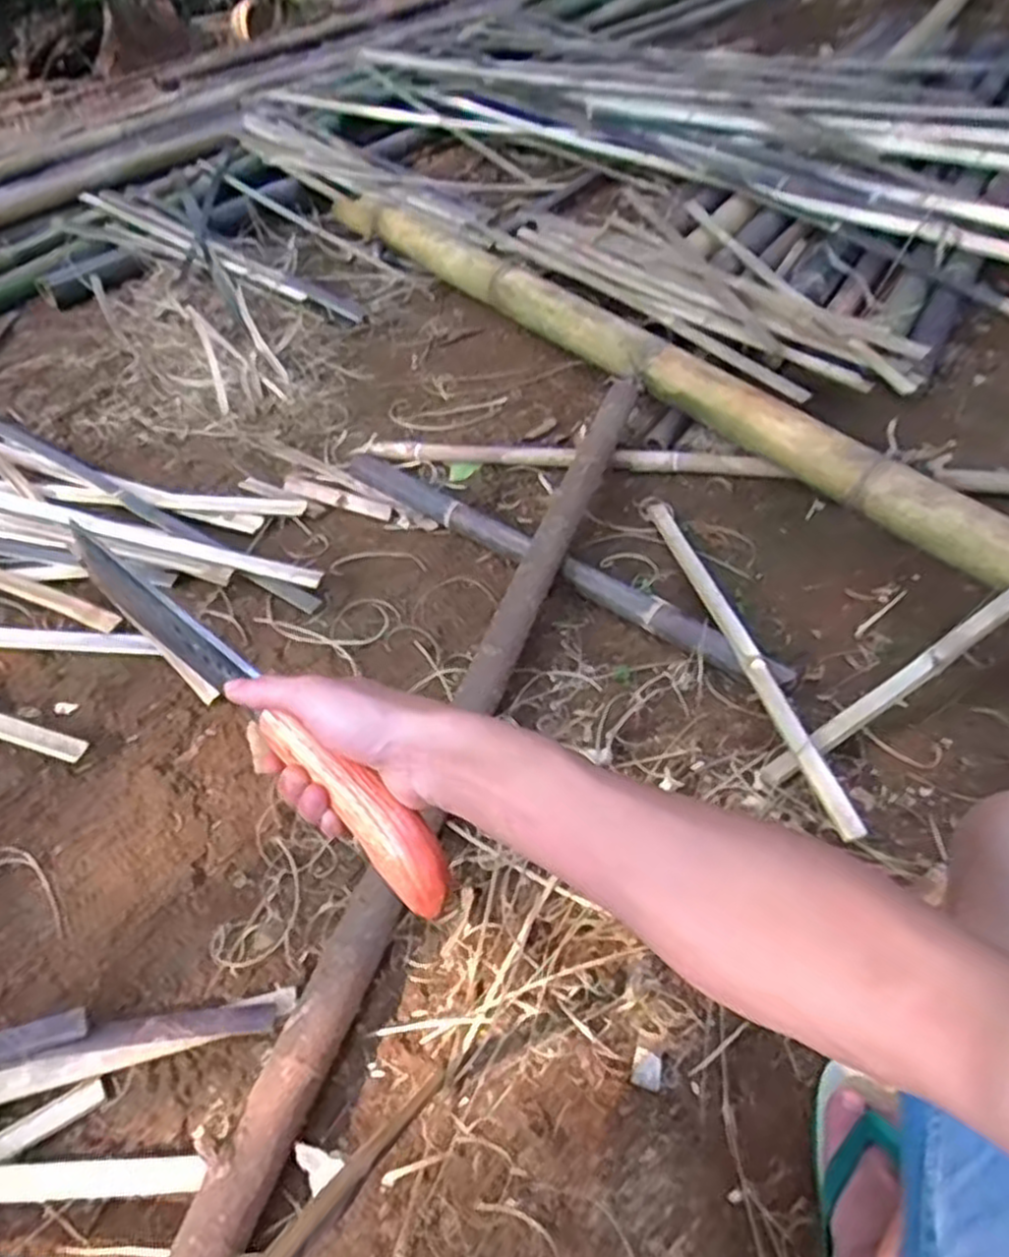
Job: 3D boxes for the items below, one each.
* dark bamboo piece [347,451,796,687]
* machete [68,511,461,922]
[{"bbox_3d":[0.057,-0.111,1.237,0.830,0.051,0.054,30,57,25],"label":"dark bamboo piece"},{"bbox_3d":[-0.170,0.039,0.490,0.374,0.048,0.029,34,59,27],"label":"machete"}]

